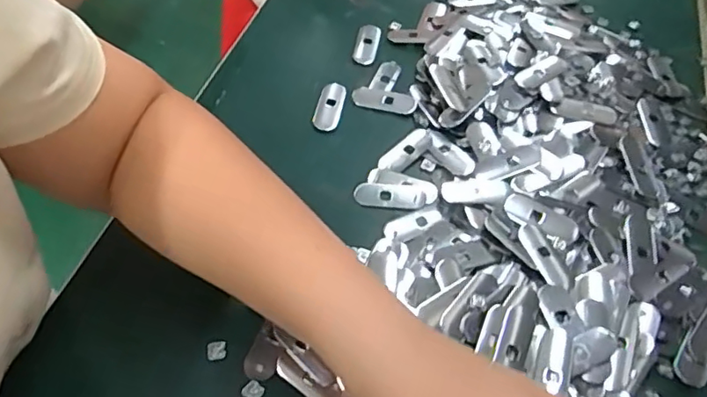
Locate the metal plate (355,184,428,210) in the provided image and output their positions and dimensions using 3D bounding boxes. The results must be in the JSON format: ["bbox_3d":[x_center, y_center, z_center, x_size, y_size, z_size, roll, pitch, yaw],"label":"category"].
[{"bbox_3d":[0.026,-0.001,0.399,0.050,0.004,0.018,6,54,-1],"label":"metal plate"}]

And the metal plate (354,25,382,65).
[{"bbox_3d":[0.012,-0.138,0.503,0.020,0.007,0.050,10,54,2],"label":"metal plate"}]

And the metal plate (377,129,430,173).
[{"bbox_3d":[0.040,-0.036,0.427,0.050,0.004,0.017,-37,65,-26],"label":"metal plate"}]

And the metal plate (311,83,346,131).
[{"bbox_3d":[-0.020,-0.075,0.456,0.021,0.007,0.053,12,55,4],"label":"metal plate"}]

